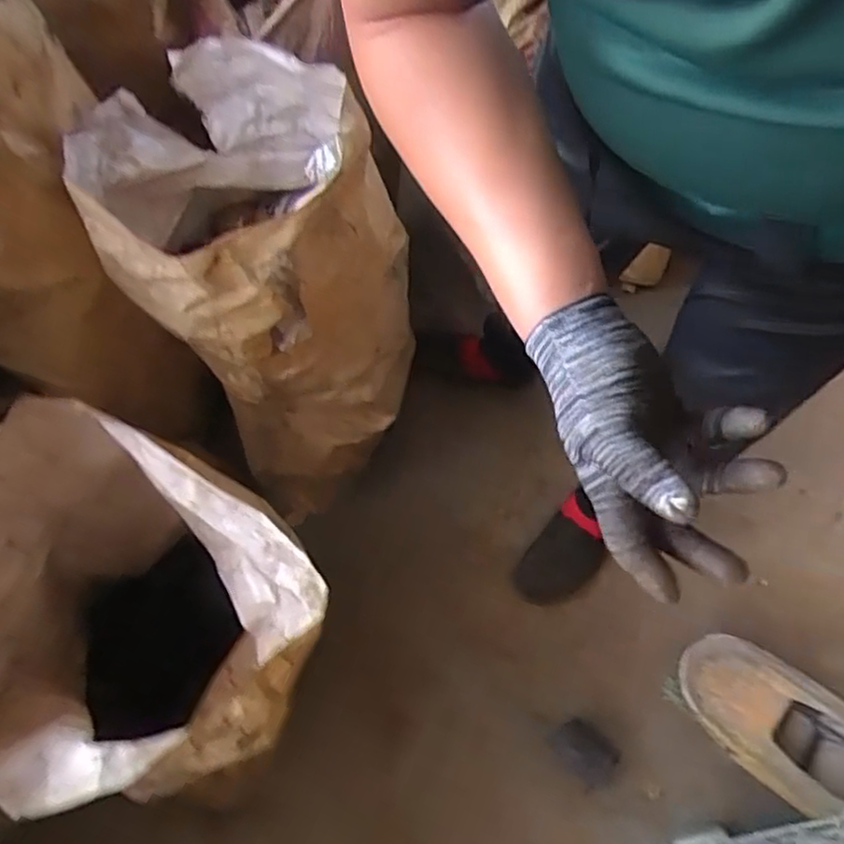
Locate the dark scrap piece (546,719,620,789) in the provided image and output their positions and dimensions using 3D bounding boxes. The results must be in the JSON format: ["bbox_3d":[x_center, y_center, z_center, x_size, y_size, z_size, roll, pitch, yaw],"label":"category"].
[{"bbox_3d":[0.245,0.502,1.097,0.104,0.093,0.076,40,72,20],"label":"dark scrap piece"}]

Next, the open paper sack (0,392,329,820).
[{"bbox_3d":[-0.291,0.236,0.787,0.386,0.470,0.314,17,66,11],"label":"open paper sack"}]

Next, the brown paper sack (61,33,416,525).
[{"bbox_3d":[-0.234,-0.220,1.049,0.330,0.539,0.459,-37,67,-14],"label":"brown paper sack"}]

